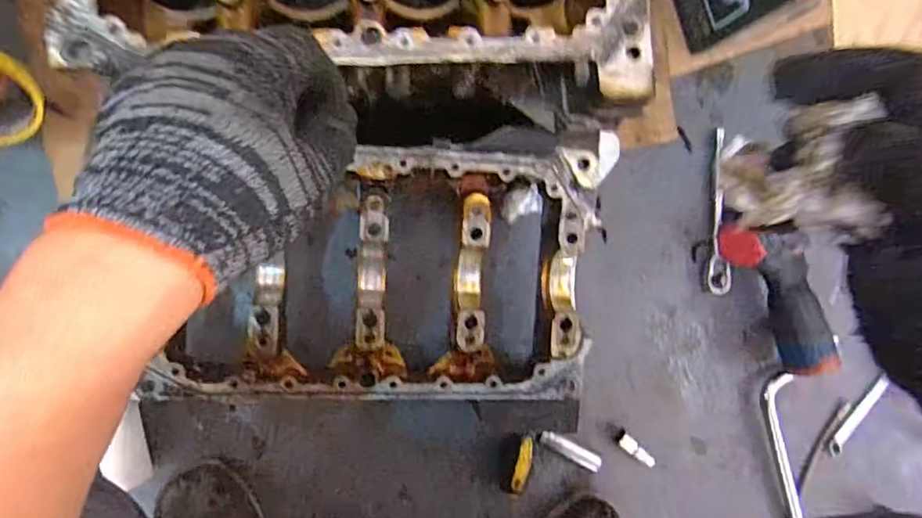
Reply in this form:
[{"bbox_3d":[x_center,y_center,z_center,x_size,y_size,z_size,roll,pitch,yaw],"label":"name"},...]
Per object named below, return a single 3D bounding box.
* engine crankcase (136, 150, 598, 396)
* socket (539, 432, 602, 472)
[{"bbox_3d":[-0.068,0.015,0.536,0.381,0.053,0.229,2,91,-7],"label":"engine crankcase"},{"bbox_3d":[0.125,0.215,0.642,0.076,0.014,0.018,31,87,-7],"label":"socket"}]

